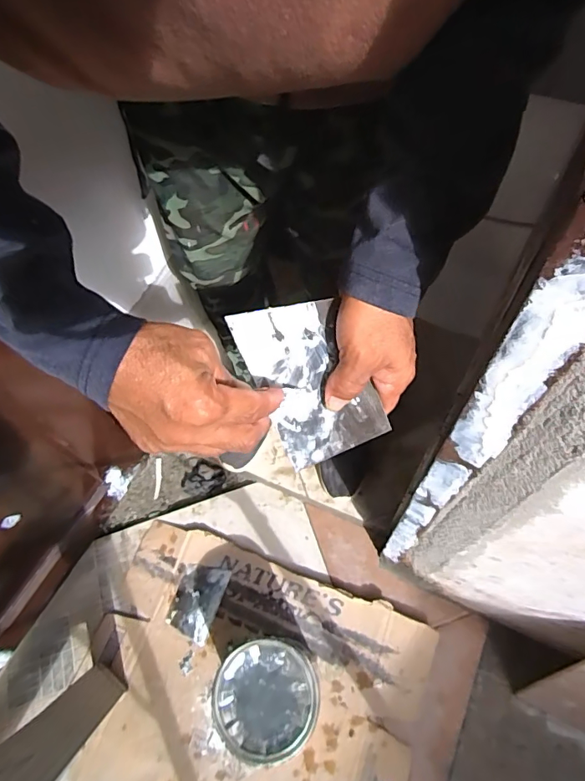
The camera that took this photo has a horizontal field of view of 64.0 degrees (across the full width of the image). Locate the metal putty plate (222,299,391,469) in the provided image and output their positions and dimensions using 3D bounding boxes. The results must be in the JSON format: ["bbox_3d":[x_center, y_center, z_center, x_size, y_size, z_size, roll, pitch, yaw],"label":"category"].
[{"bbox_3d":[0.014,-0.006,0.385,0.094,0.140,0.004,-17,16,24],"label":"metal putty plate"}]

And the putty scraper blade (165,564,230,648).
[{"bbox_3d":[-0.199,0.434,0.972,0.093,0.006,0.141,15,64,13],"label":"putty scraper blade"}]

